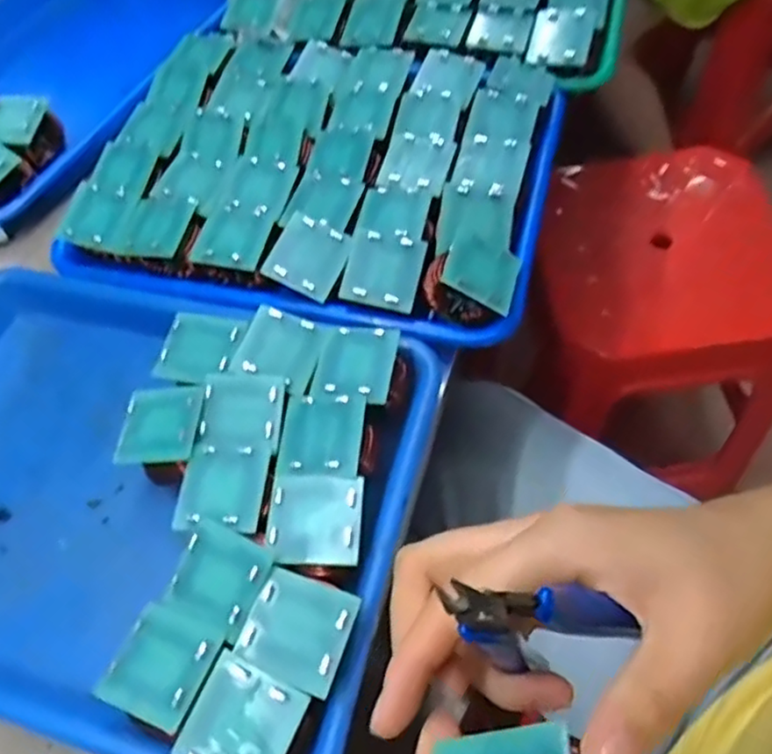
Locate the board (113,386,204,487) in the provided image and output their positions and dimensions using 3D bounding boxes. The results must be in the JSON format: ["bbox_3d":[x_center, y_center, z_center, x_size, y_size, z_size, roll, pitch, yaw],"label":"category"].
[{"bbox_3d":[-0.123,0.032,0.360,0.047,0.022,0.051,-5,68,17],"label":"board"}]

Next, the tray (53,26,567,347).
[{"bbox_3d":[-0.044,-0.157,0.459,0.312,0.057,0.246,12,62,13],"label":"tray"}]

